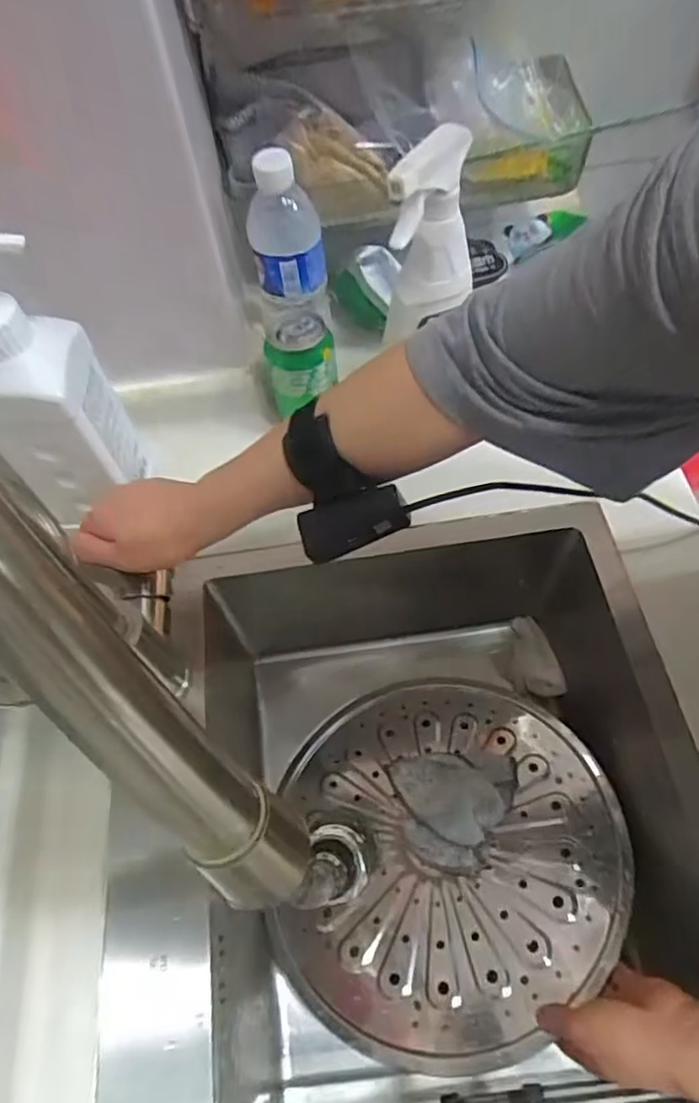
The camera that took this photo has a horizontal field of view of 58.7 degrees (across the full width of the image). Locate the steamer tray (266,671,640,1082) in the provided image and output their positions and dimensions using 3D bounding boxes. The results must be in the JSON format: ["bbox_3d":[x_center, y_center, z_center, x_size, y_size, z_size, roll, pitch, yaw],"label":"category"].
[{"bbox_3d":[0.089,0.267,0.577,0.314,0.050,0.314,-9,45,12],"label":"steamer tray"}]

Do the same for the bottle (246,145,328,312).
[{"bbox_3d":[-0.056,-0.283,0.540,0.062,0.128,0.063,-9,60,-2],"label":"bottle"}]

